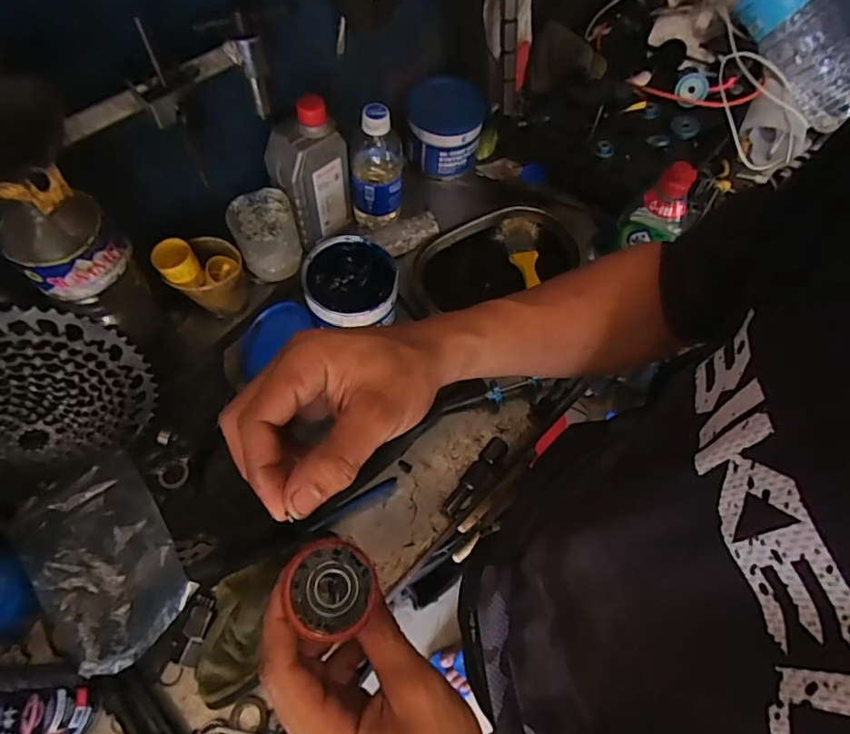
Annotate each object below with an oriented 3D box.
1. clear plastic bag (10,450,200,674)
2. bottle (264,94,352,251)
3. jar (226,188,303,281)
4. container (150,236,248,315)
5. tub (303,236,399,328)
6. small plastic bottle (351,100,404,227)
[{"bbox_3d":[-0.298,0.171,0.490,0.112,0.032,0.192,-41,71,-19],"label":"clear plastic bag"},{"bbox_3d":[-0.133,-0.223,0.613,0.082,0.161,0.045,-39,70,-19],"label":"bottle"},{"bbox_3d":[-0.183,-0.148,0.622,0.070,0.093,0.062,-15,64,-9],"label":"jar"},{"bbox_3d":[-0.239,-0.098,0.583,0.077,0.106,0.059,-26,66,-14],"label":"container"},{"bbox_3d":[-0.080,-0.082,0.592,0.098,0.079,0.105,1,63,-1],"label":"tub"},{"bbox_3d":[-0.059,-0.237,0.639,0.063,0.158,0.053,-3,63,-3],"label":"small plastic bottle"}]

